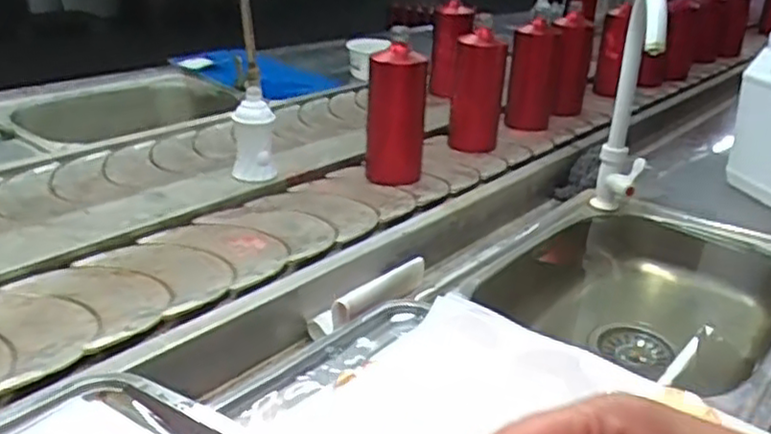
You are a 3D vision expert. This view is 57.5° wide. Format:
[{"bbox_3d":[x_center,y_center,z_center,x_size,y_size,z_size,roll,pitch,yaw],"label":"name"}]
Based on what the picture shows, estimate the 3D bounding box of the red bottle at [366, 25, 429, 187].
[{"bbox_3d":[0.017,-0.155,1.000,0.088,0.193,0.090,9,27,1],"label":"red bottle"}]

